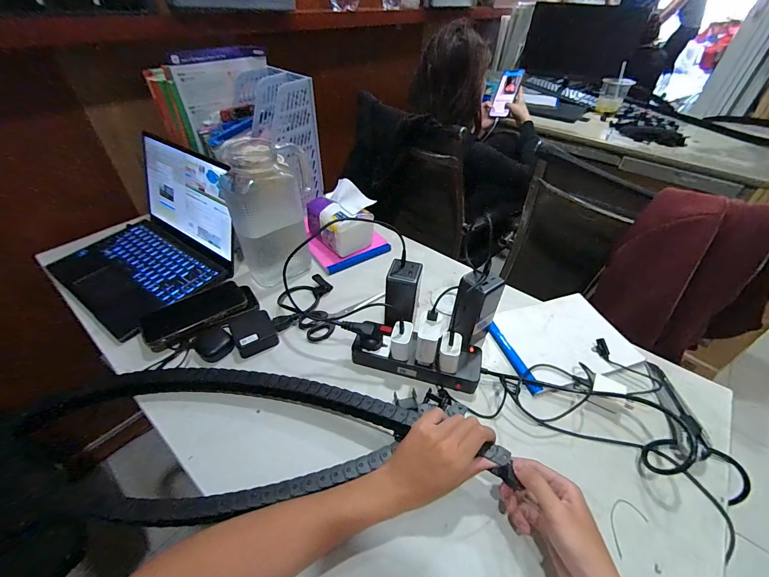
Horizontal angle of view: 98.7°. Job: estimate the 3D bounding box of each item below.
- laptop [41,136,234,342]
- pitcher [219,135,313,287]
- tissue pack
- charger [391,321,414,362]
[{"bbox_3d":[-0.474,-0.121,0.629,0.309,0.190,0.279,25,46,23],"label":"laptop"},{"bbox_3d":[-0.207,-0.144,0.628,0.140,0.239,0.154,-8,43,-11],"label":"pitcher"},{"bbox_3d":[-0.095,-0.155,0.719,0.114,0.105,0.127,-23,48,-25],"label":"tissue pack"},{"bbox_3d":[0.025,0.078,0.487,0.028,0.056,0.029,7,42,5],"label":"charger"}]

